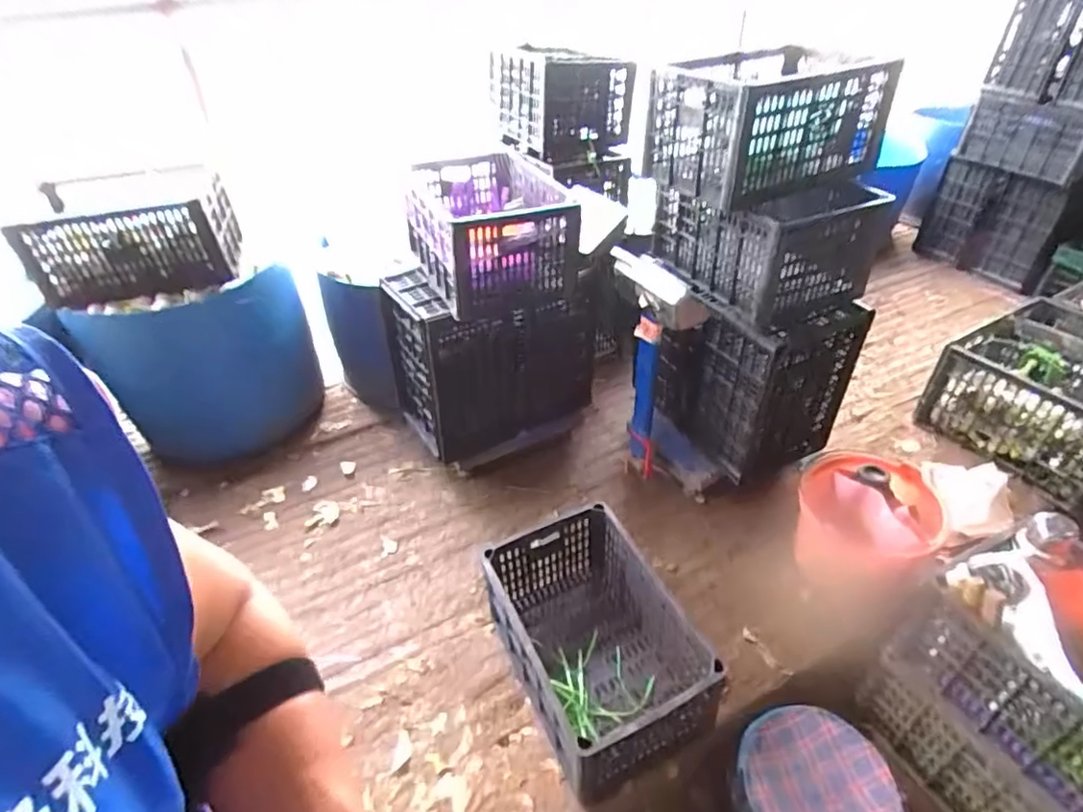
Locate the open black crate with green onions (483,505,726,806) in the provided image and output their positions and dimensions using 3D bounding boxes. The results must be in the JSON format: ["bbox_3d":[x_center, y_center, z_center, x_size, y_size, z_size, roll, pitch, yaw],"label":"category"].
[{"bbox_3d":[0.122,0.448,1.170,0.327,0.227,0.438,-19,44,-19],"label":"open black crate with green onions"}]

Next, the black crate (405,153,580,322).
[{"bbox_3d":[-0.128,-0.423,1.443,0.332,0.244,0.462,-16,43,-16],"label":"black crate"}]

